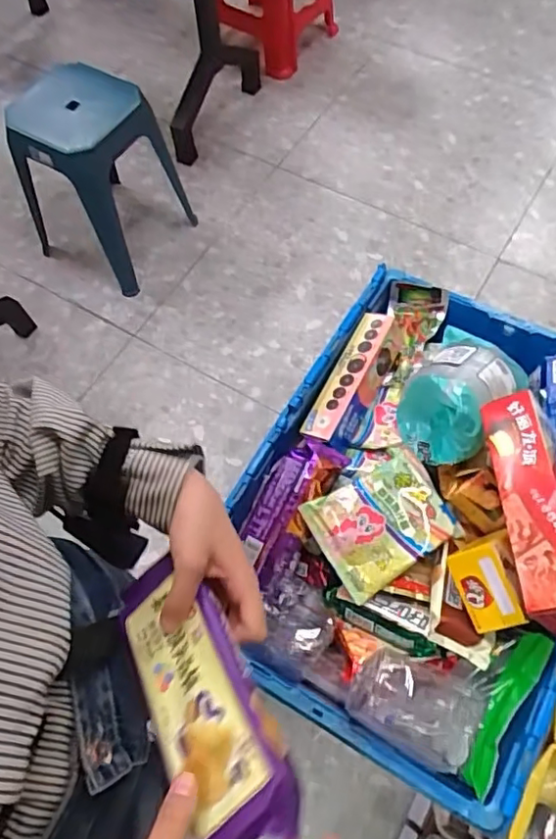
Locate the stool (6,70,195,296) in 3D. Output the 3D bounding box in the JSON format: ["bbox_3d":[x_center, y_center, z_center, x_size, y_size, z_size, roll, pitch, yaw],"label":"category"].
[{"bbox_3d":[-0.500,-0.665,1.667,0.366,0.463,0.317,27,68,14],"label":"stool"}]

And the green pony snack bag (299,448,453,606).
[{"bbox_3d":[0.125,0.122,0.729,0.155,0.022,0.128,-32,67,-13],"label":"green pony snack bag"}]

